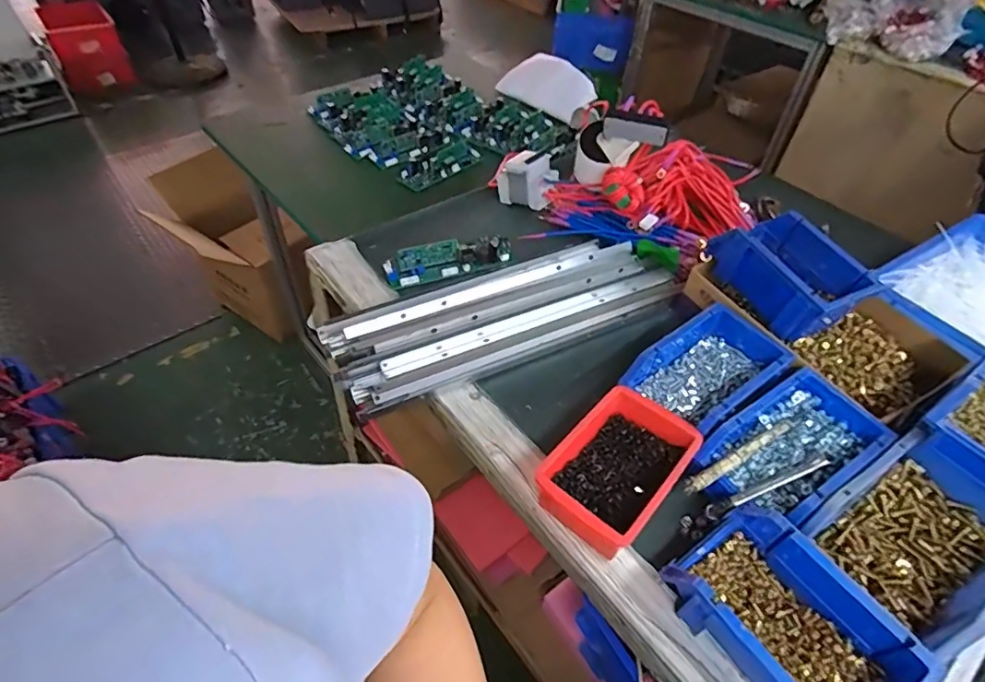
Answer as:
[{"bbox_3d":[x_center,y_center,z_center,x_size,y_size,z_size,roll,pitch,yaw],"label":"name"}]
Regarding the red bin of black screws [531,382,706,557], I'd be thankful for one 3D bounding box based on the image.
[{"bbox_3d":[0.120,0.119,0.505,0.100,0.053,0.154,34,56,25],"label":"red bin of black screws"}]

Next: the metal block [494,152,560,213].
[{"bbox_3d":[0.054,-0.251,0.813,0.082,0.066,0.065,23,52,18],"label":"metal block"}]

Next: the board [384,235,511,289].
[{"bbox_3d":[-0.058,-0.112,0.718,0.174,0.041,0.046,-18,51,-17],"label":"board"}]

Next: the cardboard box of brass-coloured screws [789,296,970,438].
[{"bbox_3d":[0.428,0.018,0.593,0.171,0.057,0.127,-27,55,-24],"label":"cardboard box of brass-coloured screws"}]

